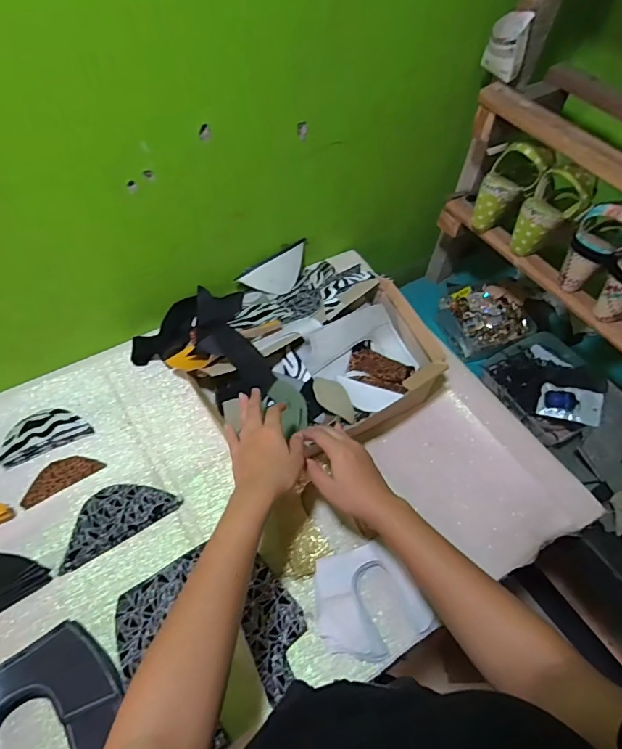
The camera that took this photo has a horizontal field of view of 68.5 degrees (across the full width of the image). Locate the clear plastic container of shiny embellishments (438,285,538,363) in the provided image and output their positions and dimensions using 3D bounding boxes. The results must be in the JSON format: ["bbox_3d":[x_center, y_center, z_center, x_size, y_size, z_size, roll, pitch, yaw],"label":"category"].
[{"bbox_3d":[0.363,-0.116,0.961,0.157,0.064,0.162,-18,59,-17],"label":"clear plastic container of shiny embellishments"}]

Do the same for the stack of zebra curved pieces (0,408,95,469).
[{"bbox_3d":[-0.380,0.082,0.649,0.114,0.024,0.057,-25,61,-21],"label":"stack of zebra curved pieces"}]

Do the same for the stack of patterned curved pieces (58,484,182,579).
[{"bbox_3d":[-0.257,0.184,0.598,0.150,0.020,0.072,-28,62,-22],"label":"stack of patterned curved pieces"}]

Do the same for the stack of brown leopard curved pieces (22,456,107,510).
[{"bbox_3d":[-0.346,0.139,0.630,0.103,0.006,0.044,-30,63,-24],"label":"stack of brown leopard curved pieces"}]

